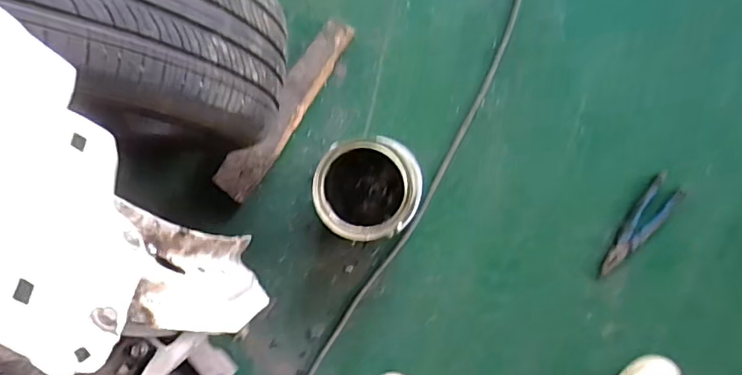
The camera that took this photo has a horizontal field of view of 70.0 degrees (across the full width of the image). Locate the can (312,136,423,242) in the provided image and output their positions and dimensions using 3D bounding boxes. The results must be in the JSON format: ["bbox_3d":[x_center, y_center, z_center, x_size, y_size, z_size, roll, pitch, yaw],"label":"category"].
[{"bbox_3d":[0.000,-0.003,0.914,0.163,0.164,0.167,-5,90,8],"label":"can"}]

